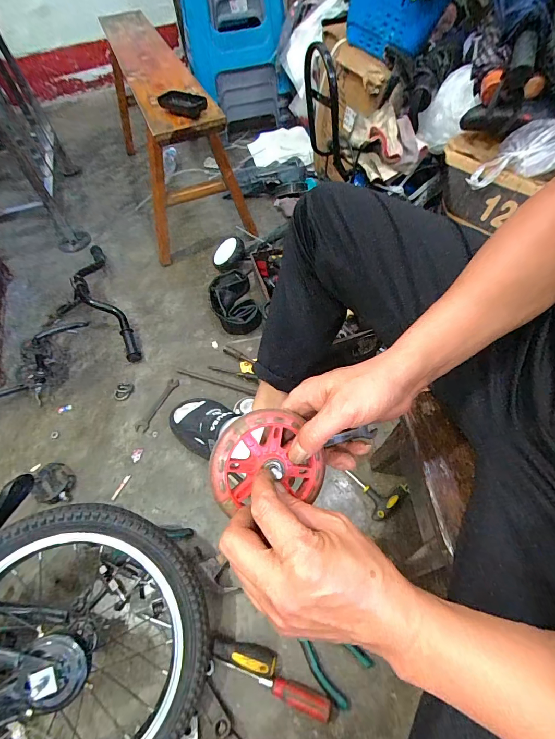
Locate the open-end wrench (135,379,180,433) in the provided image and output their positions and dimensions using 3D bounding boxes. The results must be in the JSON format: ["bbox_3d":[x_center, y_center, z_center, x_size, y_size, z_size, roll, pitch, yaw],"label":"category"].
[{"bbox_3d":[-0.276,0.079,0.814,0.031,0.004,0.142,20,59,13],"label":"open-end wrench"}]

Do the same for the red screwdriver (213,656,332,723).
[{"bbox_3d":[-0.007,0.467,0.524,0.182,0.023,0.029,16,58,11],"label":"red screwdriver"}]

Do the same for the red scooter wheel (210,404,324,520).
[{"bbox_3d":[-0.007,0.083,0.312,0.099,0.024,0.091,-10,92,-17],"label":"red scooter wheel"}]

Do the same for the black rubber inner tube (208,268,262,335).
[{"bbox_3d":[-0.122,-0.193,0.946,0.114,0.070,0.208,-15,57,-8],"label":"black rubber inner tube"}]

